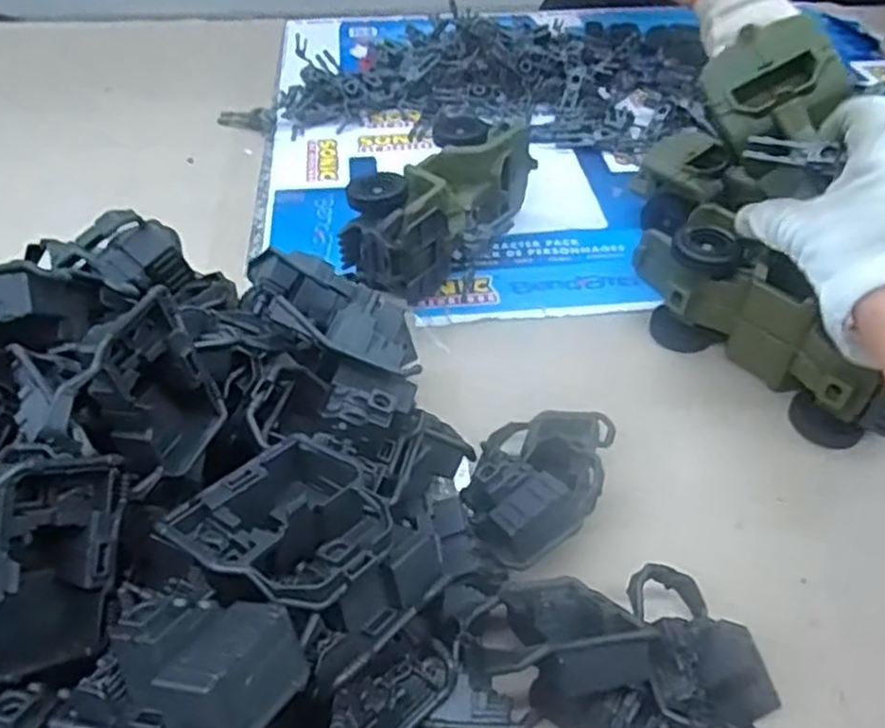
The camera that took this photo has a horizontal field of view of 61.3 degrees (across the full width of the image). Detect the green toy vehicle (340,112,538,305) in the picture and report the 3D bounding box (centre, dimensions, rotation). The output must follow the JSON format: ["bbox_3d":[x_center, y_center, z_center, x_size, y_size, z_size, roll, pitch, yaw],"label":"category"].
[{"bbox_3d":[0.001,-0.122,0.585,0.097,0.081,0.171,15,46,15],"label":"green toy vehicle"}]

